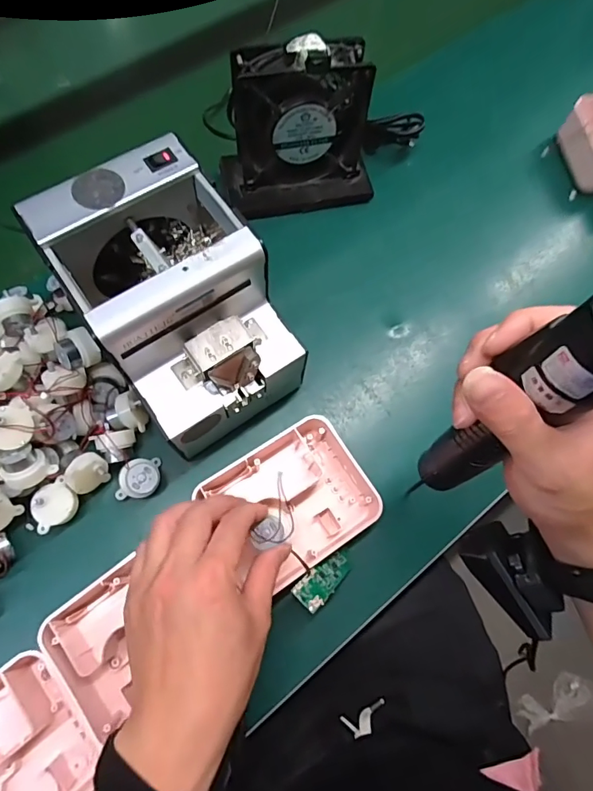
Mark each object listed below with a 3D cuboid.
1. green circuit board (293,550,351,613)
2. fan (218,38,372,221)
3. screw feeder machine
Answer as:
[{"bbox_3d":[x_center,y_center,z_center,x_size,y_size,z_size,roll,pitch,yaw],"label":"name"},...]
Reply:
[{"bbox_3d":[0.024,0.140,0.352,0.022,0.007,0.067,50,37,15],"label":"green circuit board"},{"bbox_3d":[0.009,-0.259,0.448,0.176,0.163,0.076,-10,70,-6],"label":"fan"},{"bbox_3d":[-0.091,-0.064,0.360,0.126,0.149,0.173,-33,74,-13],"label":"screw feeder machine"}]

